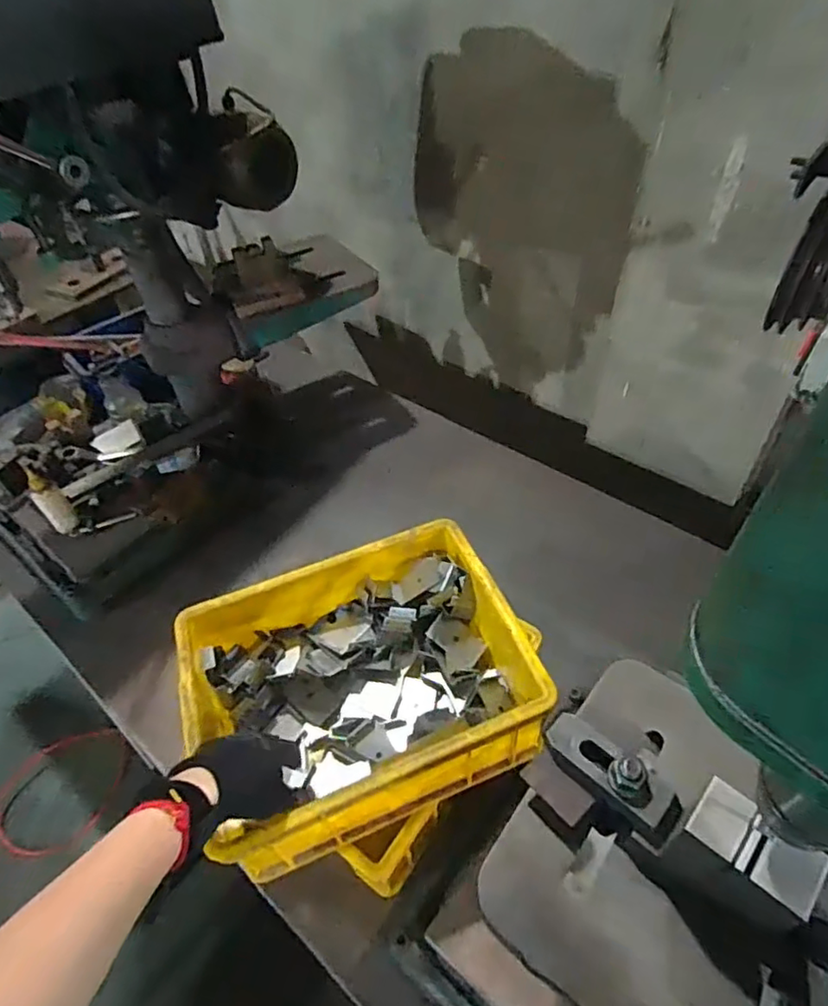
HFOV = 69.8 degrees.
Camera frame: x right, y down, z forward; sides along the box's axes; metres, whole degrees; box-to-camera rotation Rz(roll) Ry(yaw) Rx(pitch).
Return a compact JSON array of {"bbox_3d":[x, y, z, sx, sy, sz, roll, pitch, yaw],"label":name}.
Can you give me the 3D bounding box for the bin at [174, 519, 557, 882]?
[{"bbox_3d":[-0.057,0.193,0.638,0.330,0.123,0.265,-19,49,-12],"label":"bin"}]

